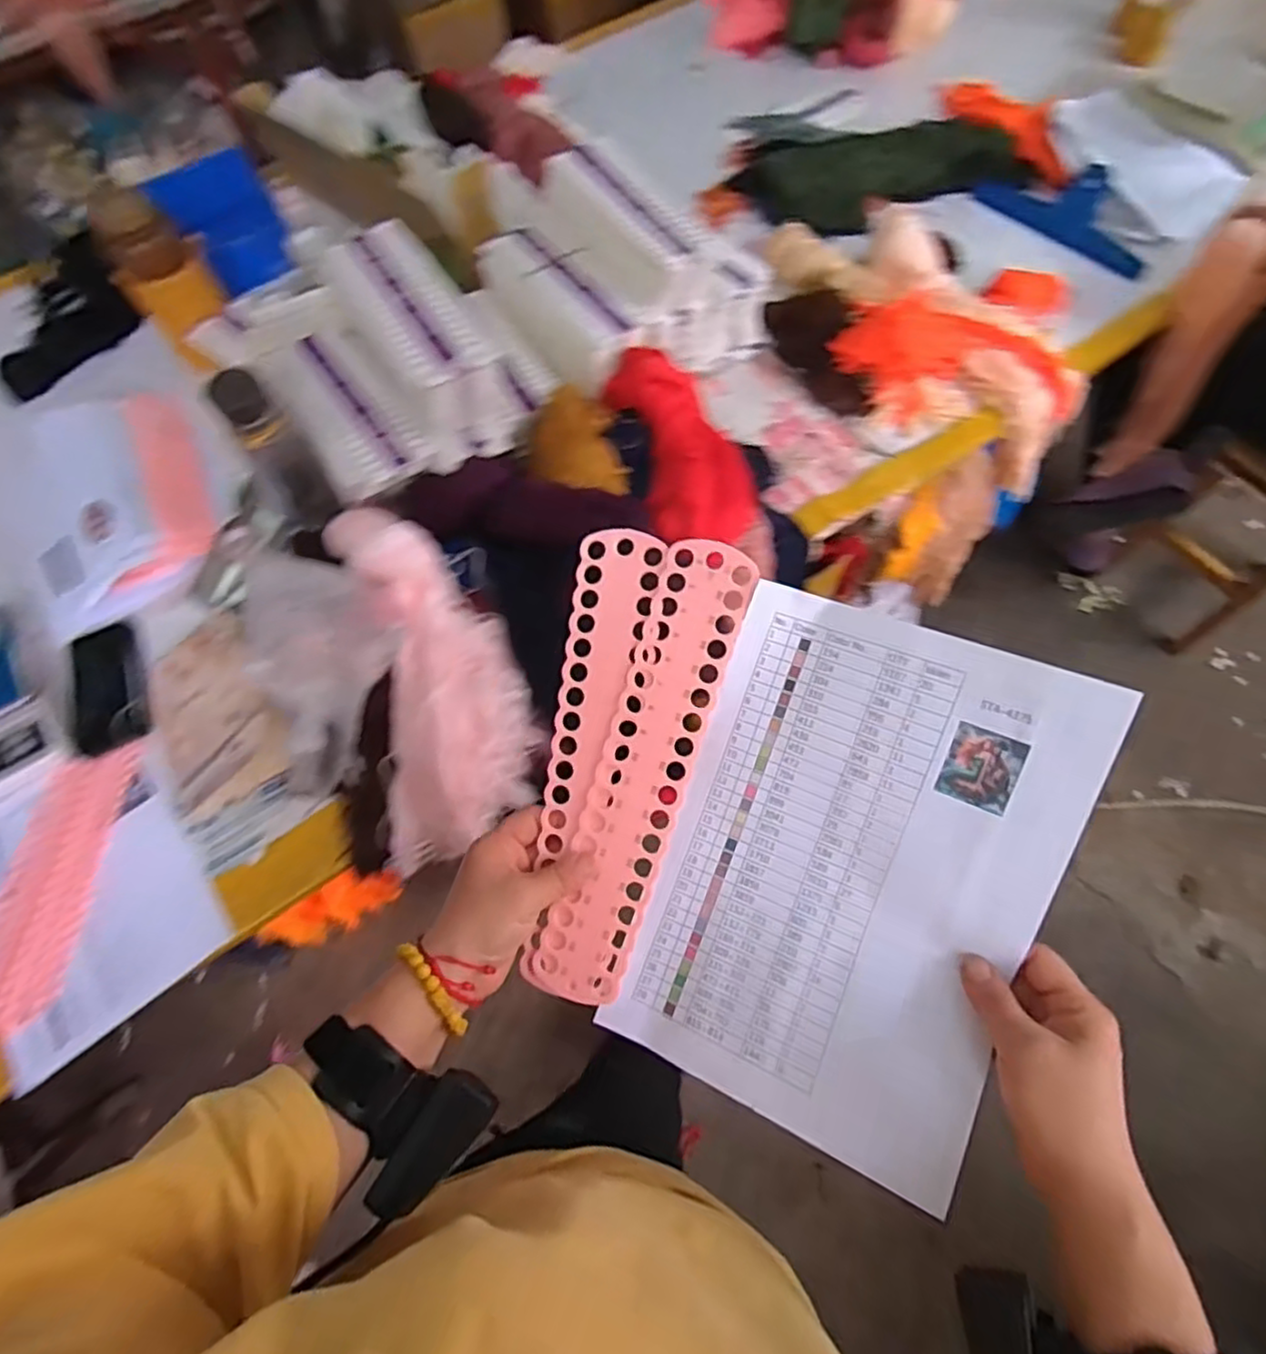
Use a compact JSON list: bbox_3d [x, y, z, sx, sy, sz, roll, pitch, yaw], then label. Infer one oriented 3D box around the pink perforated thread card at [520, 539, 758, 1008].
[{"bbox_3d":[0.007,0.060,0.423,0.059,0.007,0.290,20,92,9],"label":"pink perforated thread card"}]

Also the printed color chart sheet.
[{"bbox_3d":[0.123,0.113,0.398,0.203,0.027,0.290,20,92,20],"label":"printed color chart sheet"}]

